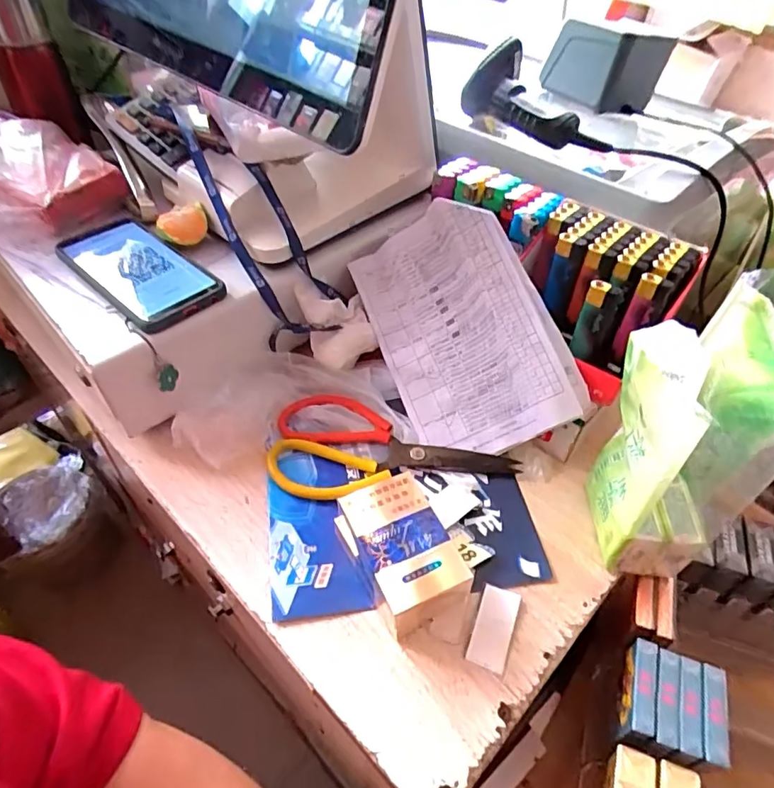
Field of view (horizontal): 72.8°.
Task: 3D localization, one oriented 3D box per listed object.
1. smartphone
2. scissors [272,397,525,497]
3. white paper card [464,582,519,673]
[{"bbox_3d":[-0.205,-0.104,0.436,0.148,0.013,0.075,36,56,26],"label":"smartphone"},{"bbox_3d":[0.001,0.039,0.437,0.193,0.012,0.095,-3,49,-6],"label":"scissors"},{"bbox_3d":[0.071,0.154,0.348,0.025,0.004,0.053,18,50,13],"label":"white paper card"}]

